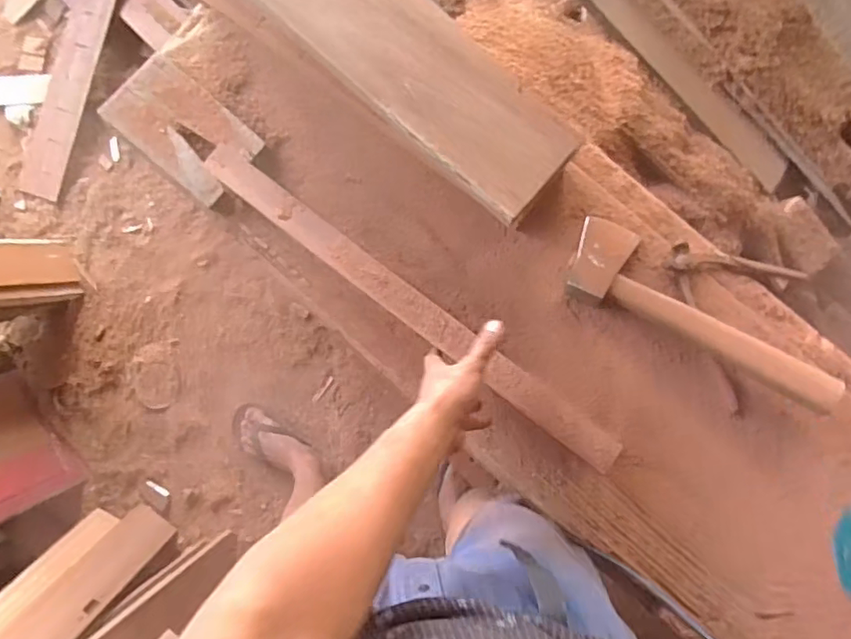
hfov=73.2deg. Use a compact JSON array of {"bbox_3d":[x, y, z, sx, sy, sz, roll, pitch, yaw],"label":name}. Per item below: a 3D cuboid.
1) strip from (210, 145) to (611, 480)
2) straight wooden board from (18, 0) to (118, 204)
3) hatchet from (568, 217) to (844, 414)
[{"bbox_3d":[-0.022,-0.016,0.654,0.570,0.020,0.043,37,86,5],"label":"strip"},{"bbox_3d":[-0.848,-0.572,1.362,0.127,0.018,0.577,22,96,11],"label":"straight wooden board"},{"bbox_3d":[0.336,0.002,0.716,0.354,0.055,0.112,35,86,11],"label":"hatchet"}]

